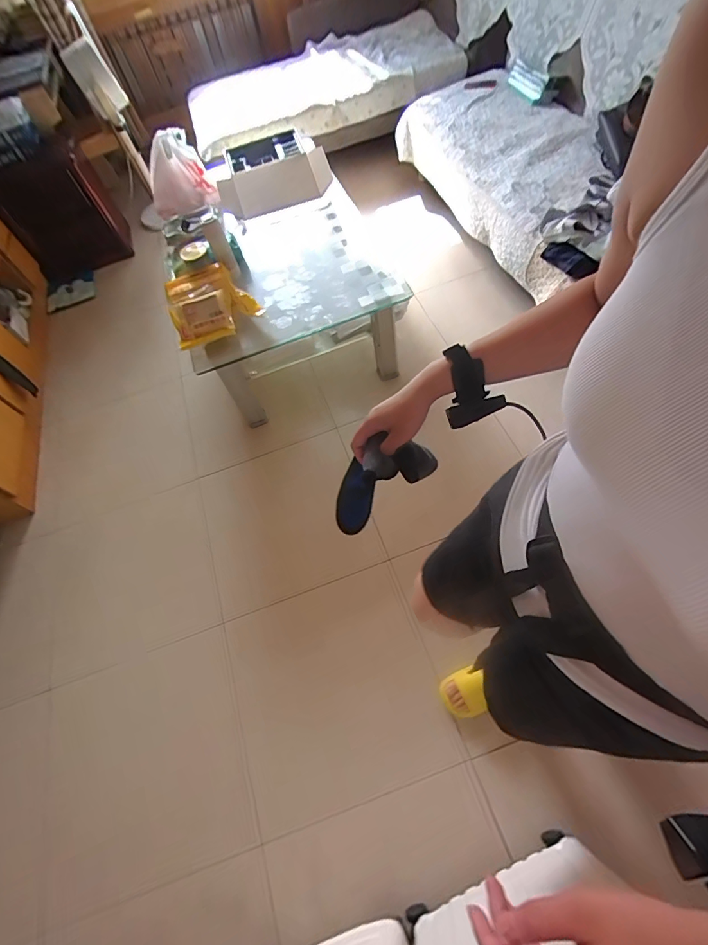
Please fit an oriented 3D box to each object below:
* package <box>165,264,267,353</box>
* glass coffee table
[{"bbox_3d":[-0.506,-0.594,1.474,0.296,0.114,0.288,-28,65,-6],"label":"package"},{"bbox_3d":[-0.279,-0.714,1.759,0.781,0.415,0.756,-24,65,-4],"label":"glass coffee table"}]

